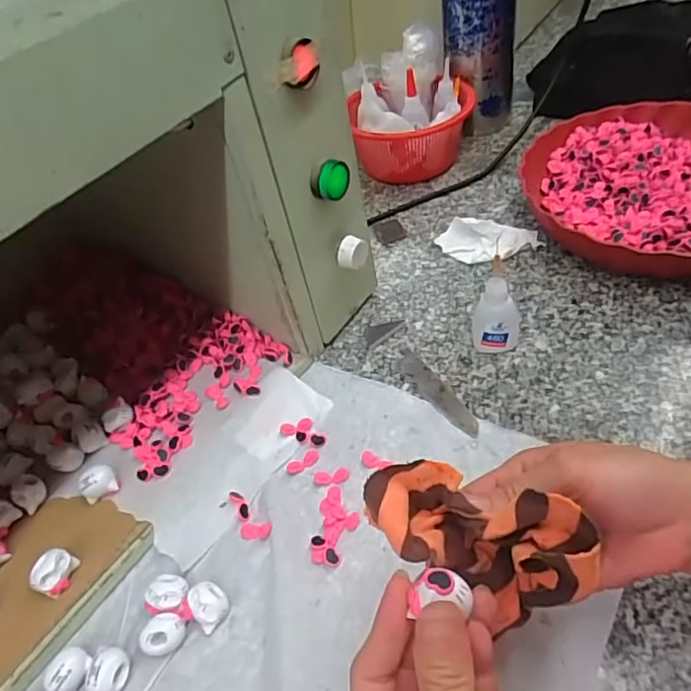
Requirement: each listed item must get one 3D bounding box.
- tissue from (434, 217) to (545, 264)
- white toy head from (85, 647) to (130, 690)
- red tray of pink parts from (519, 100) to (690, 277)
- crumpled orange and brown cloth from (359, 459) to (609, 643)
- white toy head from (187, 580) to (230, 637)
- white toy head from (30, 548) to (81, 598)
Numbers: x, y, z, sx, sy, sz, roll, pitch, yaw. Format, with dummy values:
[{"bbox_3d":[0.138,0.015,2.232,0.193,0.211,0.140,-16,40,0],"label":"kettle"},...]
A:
[{"bbox_3d":[0.135,-0.099,0.542,0.093,0.021,0.044,13,50,23],"label":"tissue"},{"bbox_3d":[-0.136,0.188,0.324,0.021,0.018,0.024,0,47,12],"label":"white toy head"},{"bbox_3d":[0.293,-0.142,0.530,0.240,0.056,0.242,-5,46,7],"label":"red tray of pink parts"},{"bbox_3d":[0.057,0.086,0.251,0.094,0.054,0.039,17,51,22],"label":"crumpled orange and brown cloth"},{"bbox_3d":[-0.083,0.156,0.341,0.021,0.020,0.022,-6,46,6],"label":"white toy head"},{"bbox_3d":[-0.183,0.143,0.358,0.019,0.018,0.026,14,51,24],"label":"white toy head"}]

